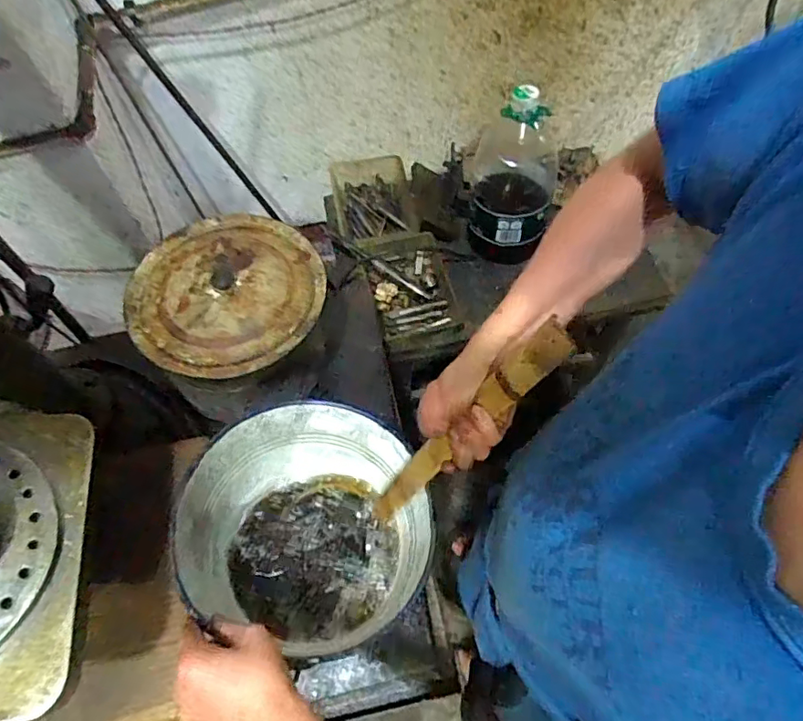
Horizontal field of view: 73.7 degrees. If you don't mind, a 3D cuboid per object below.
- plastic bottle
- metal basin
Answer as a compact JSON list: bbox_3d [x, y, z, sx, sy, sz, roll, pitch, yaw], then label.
[{"bbox_3d":[0.239,-0.362,1.075,0.157,0.333,0.185,20,65,10],"label":"plastic bottle"},{"bbox_3d":[-0.091,0.178,0.581,0.217,0.136,0.232,1,67,-2],"label":"metal basin"}]

